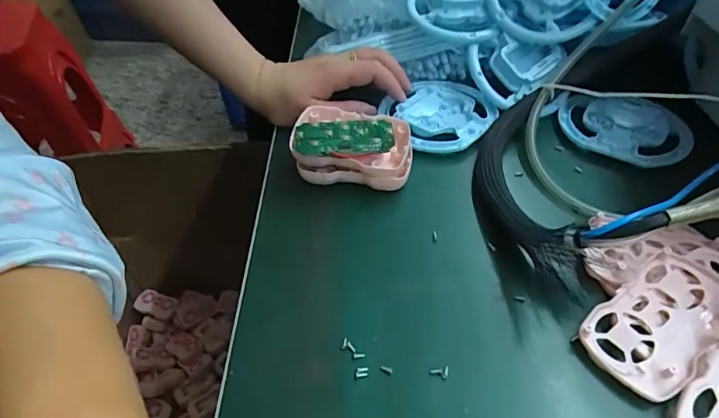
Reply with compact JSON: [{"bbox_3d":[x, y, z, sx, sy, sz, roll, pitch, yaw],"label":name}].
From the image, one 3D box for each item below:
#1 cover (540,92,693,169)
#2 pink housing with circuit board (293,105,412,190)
[{"bbox_3d":[0.219,-0.071,0.392,0.112,0.013,0.075,12,50,14],"label":"cover"},{"bbox_3d":[-0.004,-0.047,0.365,0.089,0.040,0.054,4,49,7],"label":"pink housing with circuit board"}]

